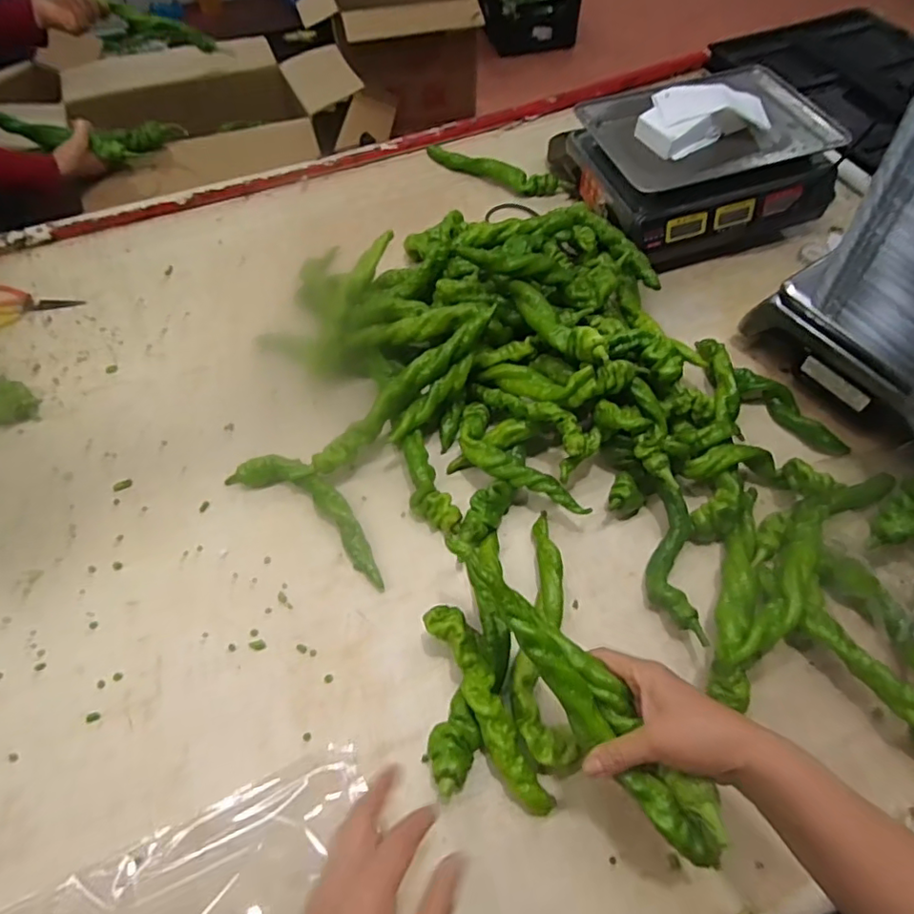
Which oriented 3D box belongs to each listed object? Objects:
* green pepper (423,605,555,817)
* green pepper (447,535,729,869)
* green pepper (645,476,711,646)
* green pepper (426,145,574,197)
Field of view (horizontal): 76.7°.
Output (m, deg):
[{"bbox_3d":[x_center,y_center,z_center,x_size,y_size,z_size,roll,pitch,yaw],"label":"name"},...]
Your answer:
[{"bbox_3d":[0.026,0.233,0.539,0.039,0.064,0.196,-24,63,-14],"label":"green pepper"},{"bbox_3d":[0.098,0.173,0.443,0.053,0.050,0.284,-36,76,-20],"label":"green pepper"},{"bbox_3d":[0.228,0.111,0.622,0.047,0.052,0.177,5,59,2],"label":"green pepper"},{"bbox_3d":[0.067,-0.499,1.003,0.261,0.032,0.052,23,62,12],"label":"green pepper"}]

